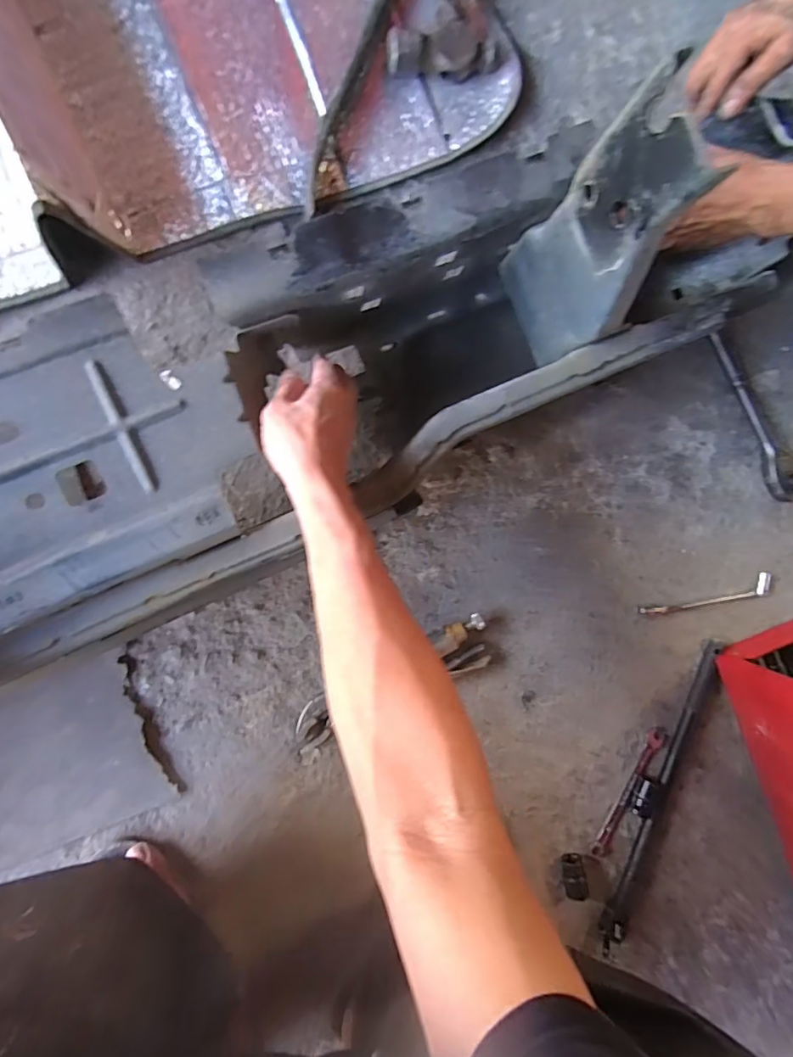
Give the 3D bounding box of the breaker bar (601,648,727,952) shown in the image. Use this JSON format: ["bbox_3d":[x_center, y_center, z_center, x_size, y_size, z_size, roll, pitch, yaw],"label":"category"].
[{"bbox_3d":[0.300,0.297,0.601,0.022,0.017,0.360,25,85,-7],"label":"breaker bar"}]

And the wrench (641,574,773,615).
[{"bbox_3d":[0.364,0.082,0.622,0.166,0.011,0.027,-11,90,-8],"label":"wrench"}]

